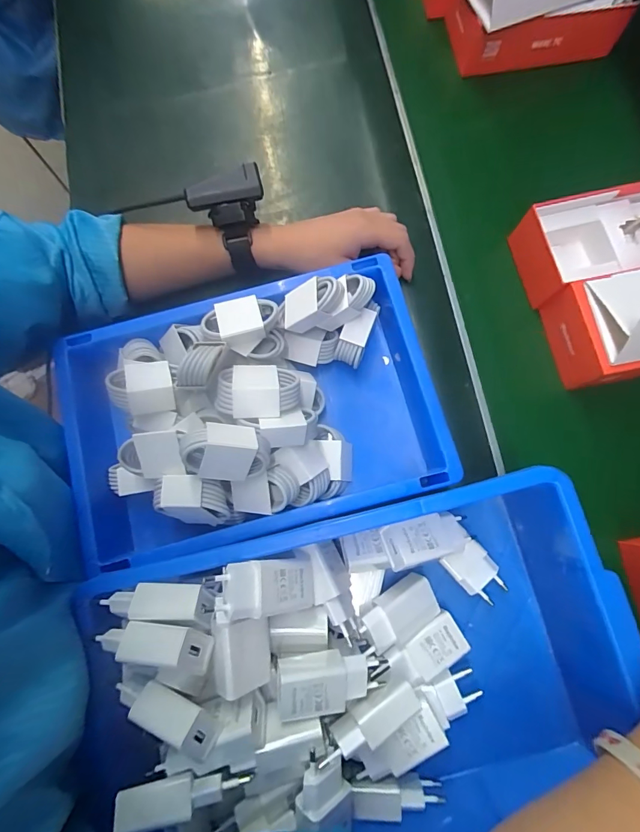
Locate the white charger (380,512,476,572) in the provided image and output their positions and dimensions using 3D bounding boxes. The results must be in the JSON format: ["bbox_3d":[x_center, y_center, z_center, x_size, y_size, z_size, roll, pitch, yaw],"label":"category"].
[{"bbox_3d":[0.090,0.099,0.327,0.074,0.027,0.034,-7,79,-21],"label":"white charger"}]

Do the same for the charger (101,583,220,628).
[{"bbox_3d":[-0.111,0.126,0.275,0.076,0.019,0.025,9,79,2],"label":"charger"}]

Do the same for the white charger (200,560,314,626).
[{"bbox_3d":[-0.042,0.122,0.282,0.079,0.022,0.039,5,78,-29],"label":"white charger"}]

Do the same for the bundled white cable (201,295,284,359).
[{"bbox_3d":[-0.065,-0.073,0.345,0.061,0.034,0.042,-11,58,2],"label":"bundled white cable"}]

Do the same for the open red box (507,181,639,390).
[{"bbox_3d":[0.319,-0.137,0.379,0.196,0.097,0.194,-13,79,-3],"label":"open red box"}]

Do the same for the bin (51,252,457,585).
[{"bbox_3d":[-0.061,-0.009,0.344,0.309,0.100,0.197,-13,79,-3],"label":"bin"}]

